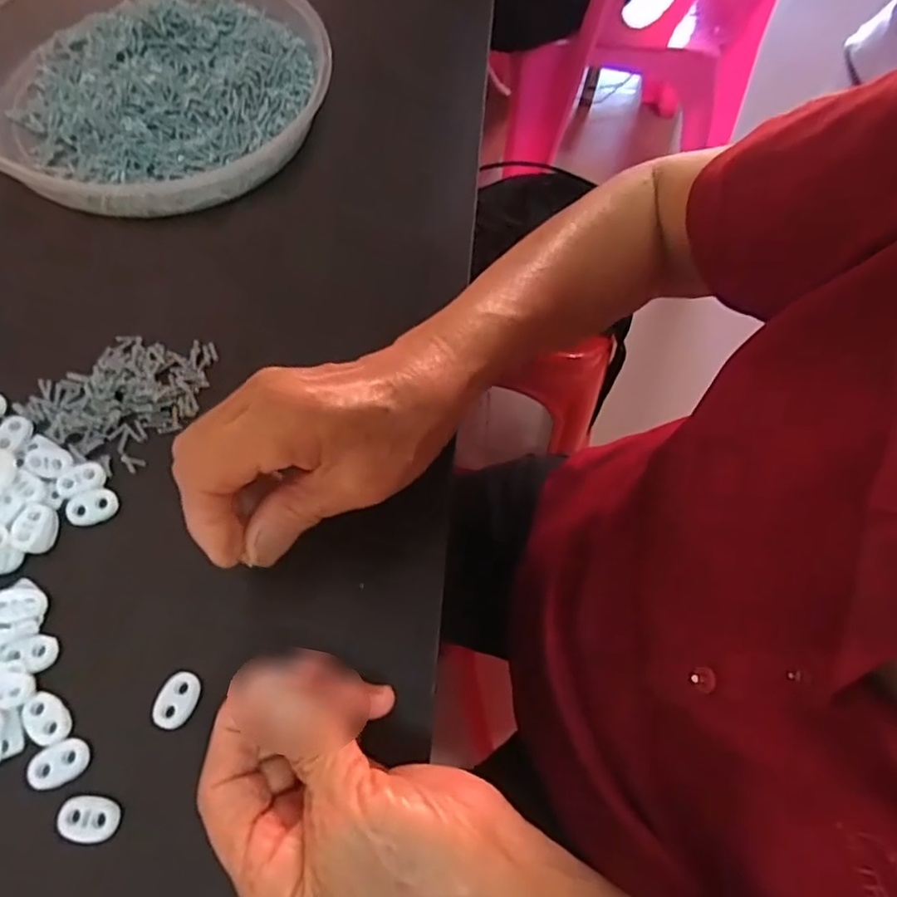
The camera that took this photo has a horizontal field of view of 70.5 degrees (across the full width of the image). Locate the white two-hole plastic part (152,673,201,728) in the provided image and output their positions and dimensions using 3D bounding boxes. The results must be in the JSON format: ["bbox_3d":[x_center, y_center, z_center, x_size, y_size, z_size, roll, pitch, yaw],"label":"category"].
[{"bbox_3d":[-0.117,0.108,0.274,0.016,0.004,0.023,17,64,5],"label":"white two-hole plastic part"}]

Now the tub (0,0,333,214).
[{"bbox_3d":[-0.205,-0.253,0.411,0.252,0.054,0.231,1,64,-2],"label":"tub"}]

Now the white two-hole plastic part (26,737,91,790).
[{"bbox_3d":[-0.160,0.129,0.259,0.022,0.004,0.016,-33,70,-17],"label":"white two-hole plastic part"}]

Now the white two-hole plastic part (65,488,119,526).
[{"bbox_3d":[-0.173,0.029,0.307,0.023,0.006,0.015,-26,68,-15],"label":"white two-hole plastic part"}]

